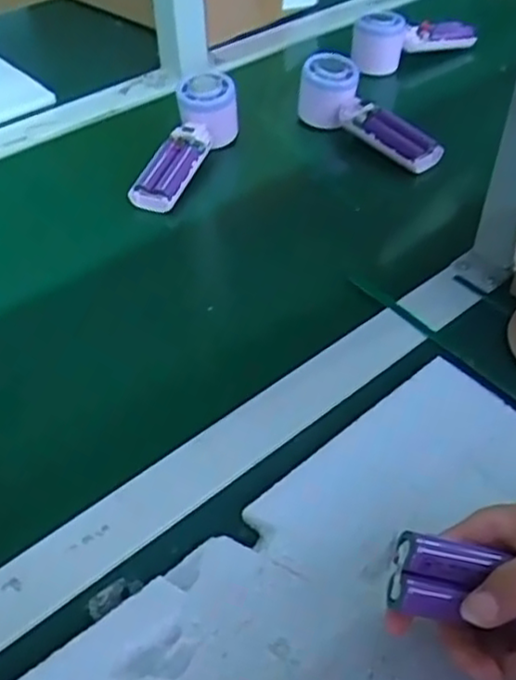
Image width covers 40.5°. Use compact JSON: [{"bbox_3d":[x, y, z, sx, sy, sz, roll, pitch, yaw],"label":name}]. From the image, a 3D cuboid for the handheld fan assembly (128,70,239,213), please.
[{"bbox_3d":[-0.065,-0.196,0.665,0.068,0.055,0.181,11,47,11],"label":"handheld fan assembly"}]

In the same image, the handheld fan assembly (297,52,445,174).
[{"bbox_3d":[0.111,-0.229,0.697,0.056,0.069,0.152,-30,56,-26],"label":"handheld fan assembly"}]

